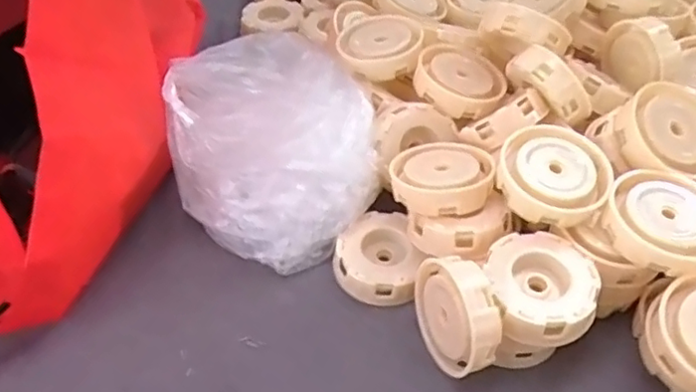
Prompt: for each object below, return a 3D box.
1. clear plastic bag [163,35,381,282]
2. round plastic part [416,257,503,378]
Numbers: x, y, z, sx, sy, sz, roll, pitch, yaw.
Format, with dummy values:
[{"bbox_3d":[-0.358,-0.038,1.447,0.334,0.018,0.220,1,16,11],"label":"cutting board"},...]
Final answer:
[{"bbox_3d":[-0.051,-0.039,0.430,0.142,0.113,0.146,-13,47,-13],"label":"clear plastic bag"},{"bbox_3d":[0.063,0.068,0.353,0.020,0.057,0.065,-6,68,-28],"label":"round plastic part"}]

